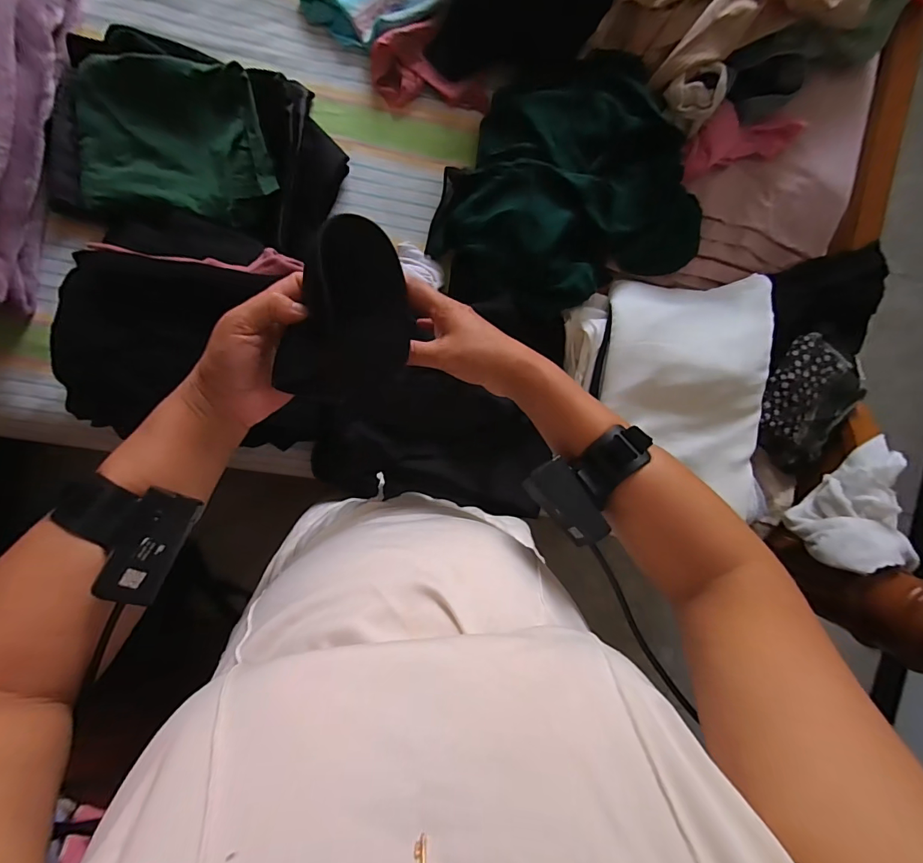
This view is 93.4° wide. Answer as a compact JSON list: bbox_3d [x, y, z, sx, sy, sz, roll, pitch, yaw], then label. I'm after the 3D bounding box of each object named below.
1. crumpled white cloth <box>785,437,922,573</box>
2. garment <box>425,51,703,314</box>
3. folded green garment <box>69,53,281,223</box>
[{"bbox_3d":[0.610,0.106,0.665,0.108,0.125,0.201,11,92,-7],"label":"crumpled white cloth"},{"bbox_3d":[0.136,-0.354,0.633,0.371,0.114,0.333,-23,96,-5],"label":"garment"},{"bbox_3d":[-0.391,-0.392,0.597,0.247,0.048,0.199,-1,94,-7],"label":"folded green garment"}]

